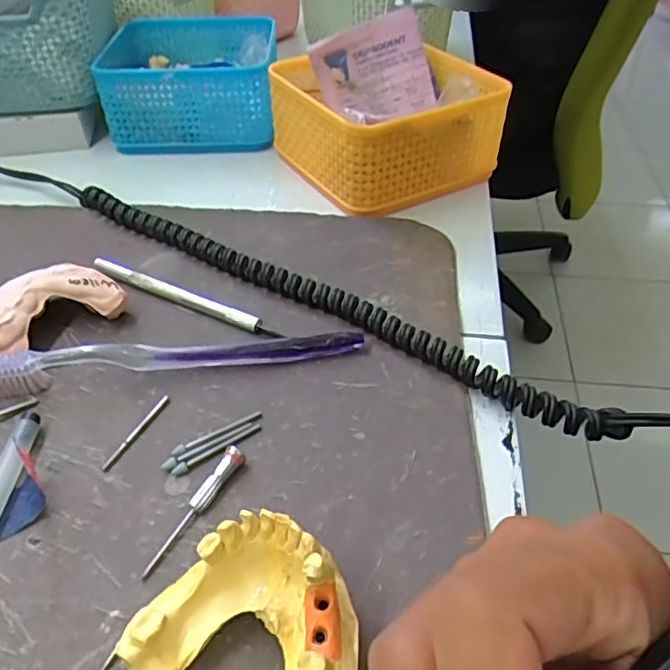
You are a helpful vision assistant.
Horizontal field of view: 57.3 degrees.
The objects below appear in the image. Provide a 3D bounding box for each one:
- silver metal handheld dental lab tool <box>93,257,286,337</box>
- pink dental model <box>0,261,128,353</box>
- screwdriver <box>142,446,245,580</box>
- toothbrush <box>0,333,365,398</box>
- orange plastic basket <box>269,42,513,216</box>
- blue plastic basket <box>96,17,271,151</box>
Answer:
[{"bbox_3d":[-0.084,-0.021,0.336,0.123,0.009,0.006,20,47,21],"label":"silver metal handheld dental lab tool"},{"bbox_3d":[-0.145,-0.014,0.313,0.065,0.027,0.038,-31,50,-28],"label":"pink dental model"},{"bbox_3d":[-0.054,0.067,0.237,0.008,0.009,0.058,18,46,20],"label":"screwdriver"},{"bbox_3d":[-0.080,0.011,0.292,0.186,0.019,0.012,-6,43,-5],"label":"toothbrush"},{"bbox_3d":[0.037,-0.157,0.449,0.132,0.064,0.130,-22,47,-22],"label":"orange plastic basket"},{"bbox_3d":[-0.115,-0.207,0.502,0.128,0.063,0.134,-2,43,-2],"label":"blue plastic basket"}]

